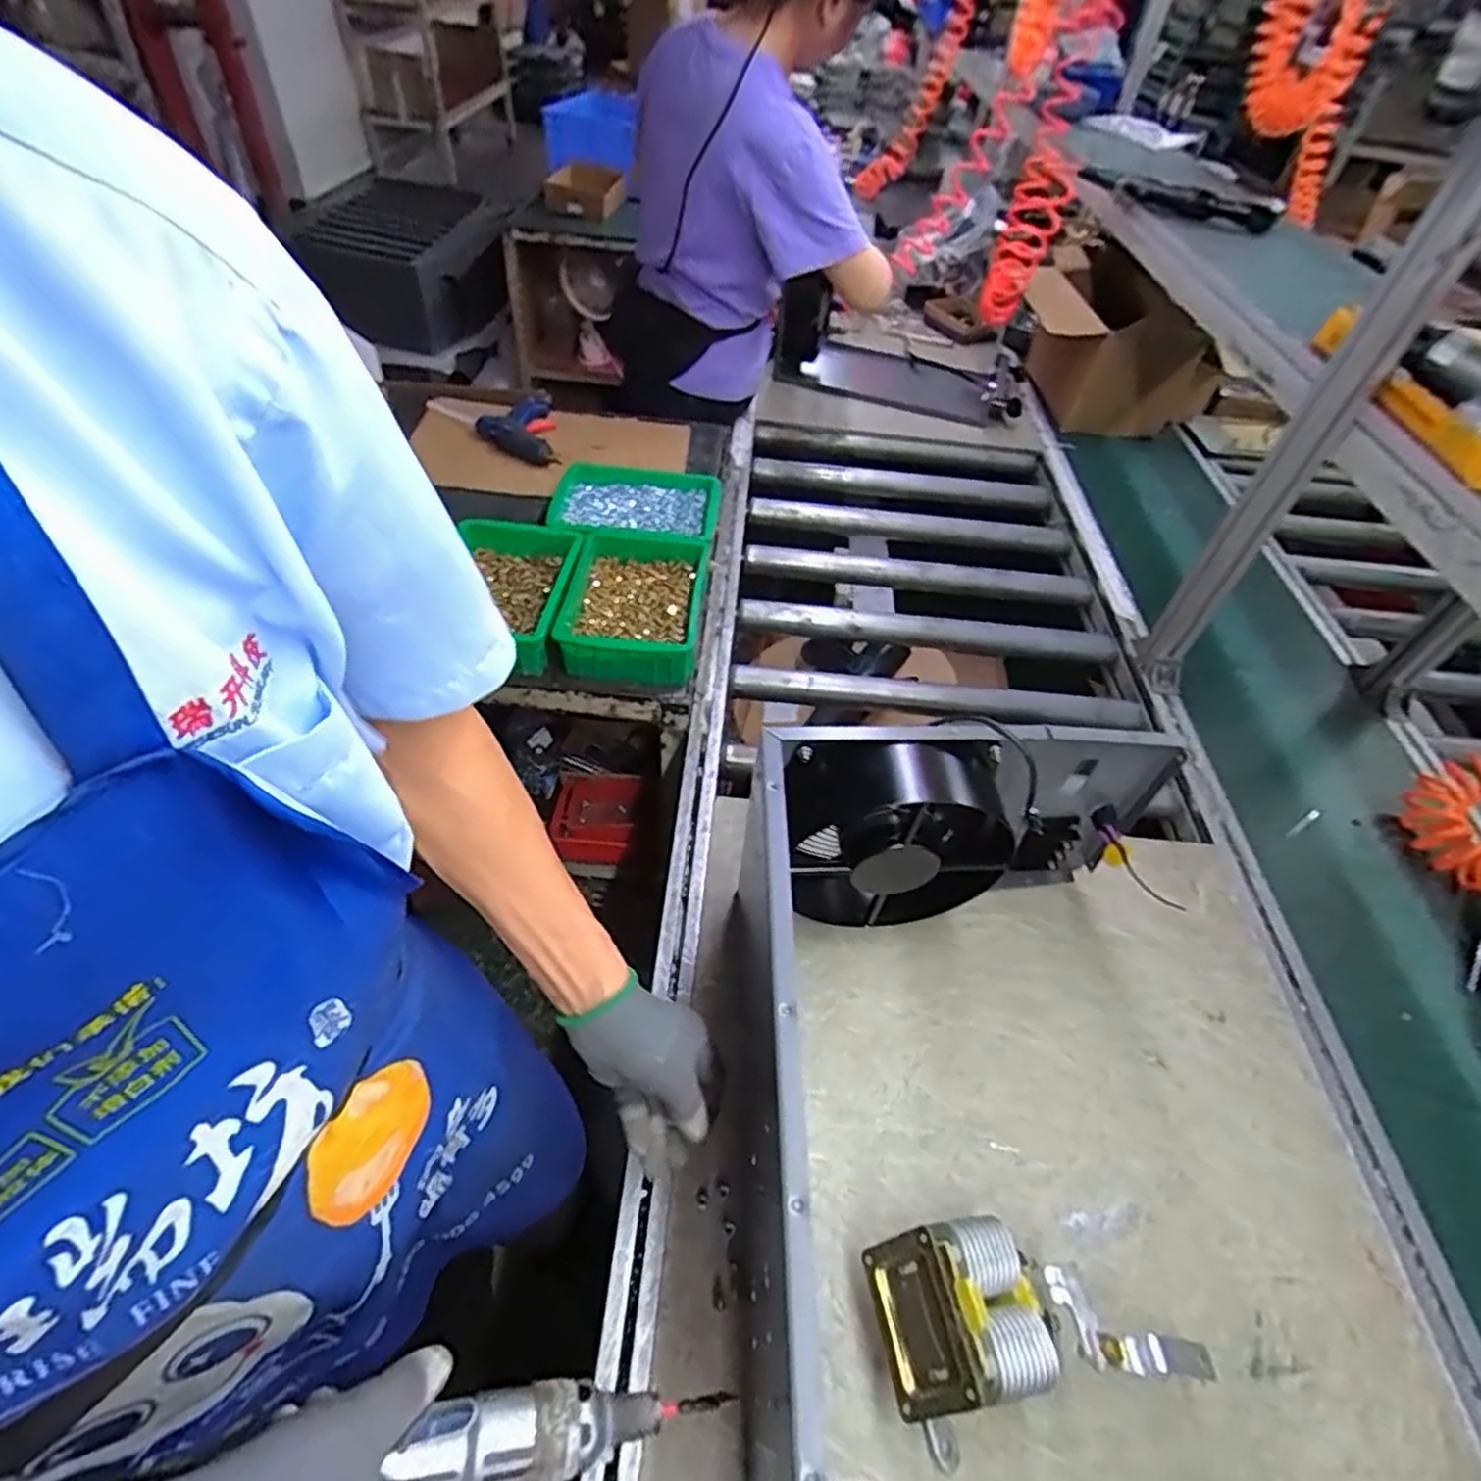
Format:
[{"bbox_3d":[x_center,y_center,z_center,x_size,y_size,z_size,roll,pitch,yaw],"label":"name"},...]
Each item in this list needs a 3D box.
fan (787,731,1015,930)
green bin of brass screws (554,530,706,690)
[{"bbox_3d":[0.135,0.093,0.664,0.192,0.212,0.074,0,49,-5],"label":"fan"},{"bbox_3d":[-0.147,-0.182,1.012,0.189,0.080,0.238,6,49,1],"label":"green bin of brass screws"}]

